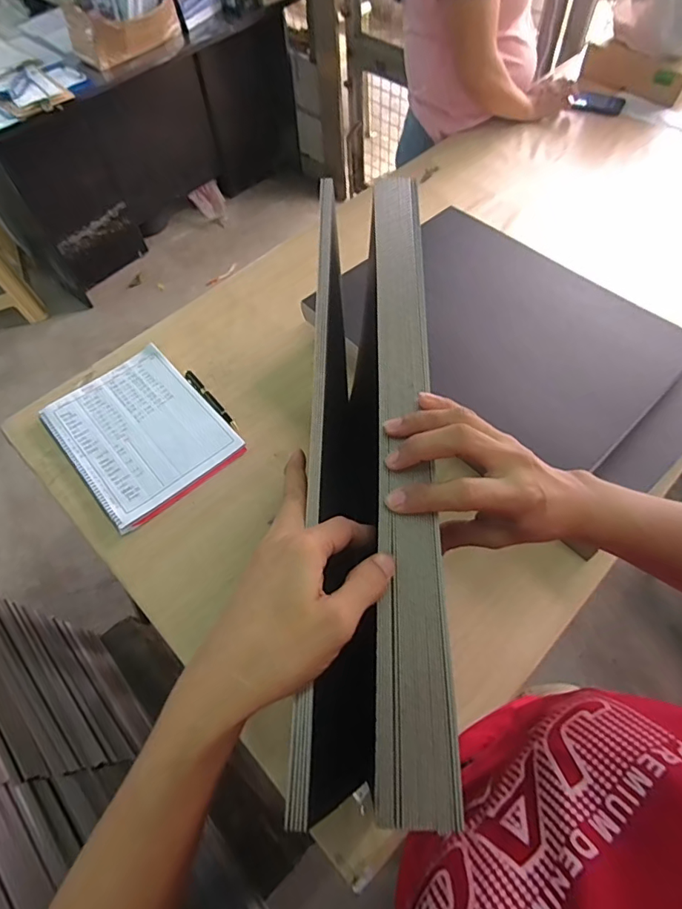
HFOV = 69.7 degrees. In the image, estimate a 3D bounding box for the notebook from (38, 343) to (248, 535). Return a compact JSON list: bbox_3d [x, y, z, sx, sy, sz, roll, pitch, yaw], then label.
[{"bbox_3d":[-0.317,-0.038,0.778,0.215,0.011,0.281,-38,65,-18],"label":"notebook"}]

